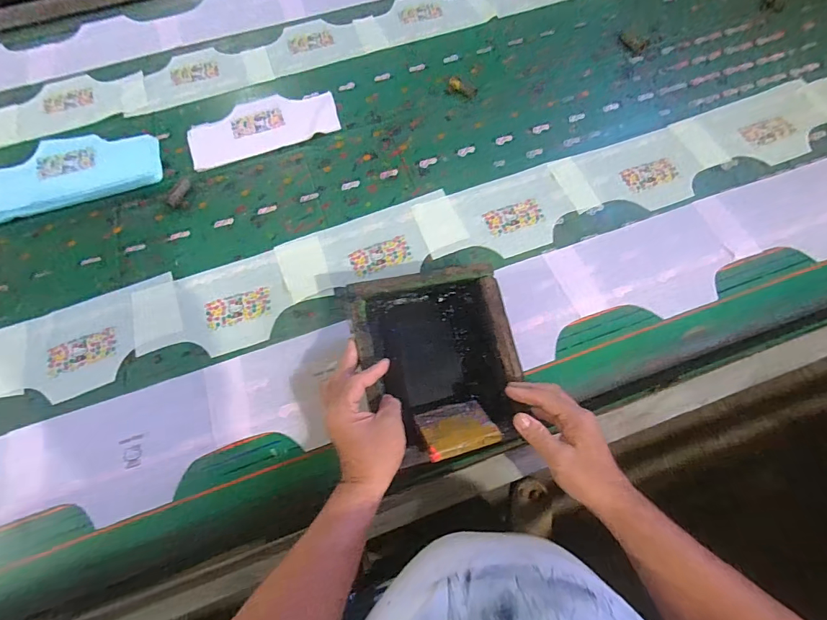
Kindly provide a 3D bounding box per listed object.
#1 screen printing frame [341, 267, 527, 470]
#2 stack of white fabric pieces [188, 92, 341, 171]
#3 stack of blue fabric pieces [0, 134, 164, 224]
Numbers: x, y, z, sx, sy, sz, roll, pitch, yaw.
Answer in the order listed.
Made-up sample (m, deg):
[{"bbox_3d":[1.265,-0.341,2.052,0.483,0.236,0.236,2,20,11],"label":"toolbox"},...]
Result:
[{"bbox_3d":[0.037,0.068,0.557,0.206,0.055,0.241,-12,76,-7],"label":"screen printing frame"},{"bbox_3d":[-0.299,-0.371,0.808,0.286,0.010,0.143,-21,66,-6],"label":"stack of white fabric pieces"},{"bbox_3d":[-0.645,-0.263,0.772,0.314,0.022,0.160,-15,65,-3],"label":"stack of blue fabric pieces"}]

